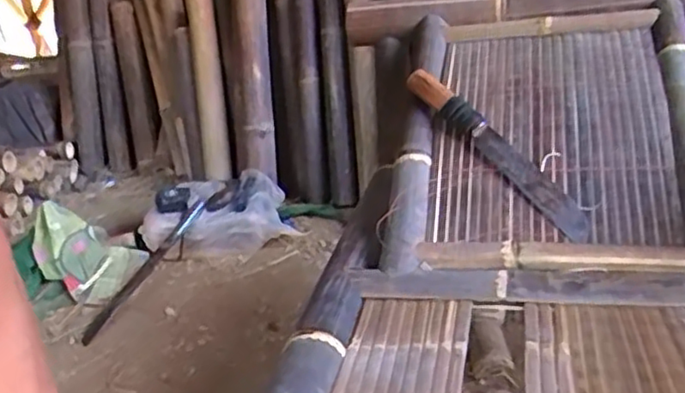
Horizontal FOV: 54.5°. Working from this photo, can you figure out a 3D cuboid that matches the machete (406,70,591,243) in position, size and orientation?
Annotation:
[{"bbox_3d":[0.207,-0.067,0.912,0.037,0.033,0.338,-23,59,-35],"label":"machete"}]

